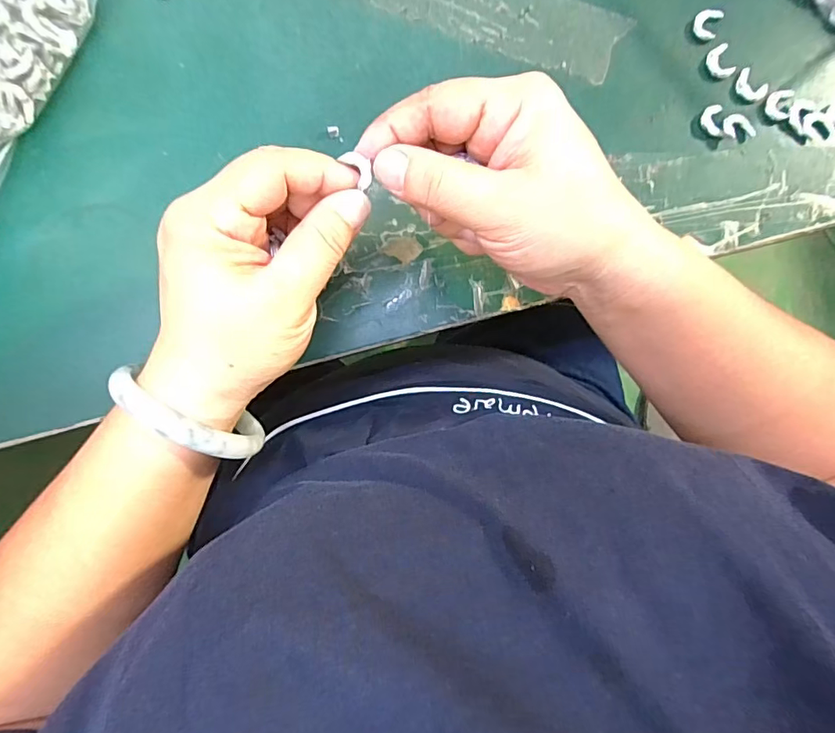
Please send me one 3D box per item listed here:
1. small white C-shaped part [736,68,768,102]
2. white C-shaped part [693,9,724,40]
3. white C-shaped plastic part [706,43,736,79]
[{"bbox_3d":[0.192,-0.162,0.286,0.019,0.004,0.015,42,87,-1],"label":"small white C-shaped part"},{"bbox_3d":[0.167,-0.198,0.285,0.014,0.004,0.017,19,87,-2],"label":"white C-shaped part"},{"bbox_3d":[0.175,-0.176,0.285,0.014,0.004,0.019,-18,89,-4],"label":"white C-shaped plastic part"}]

